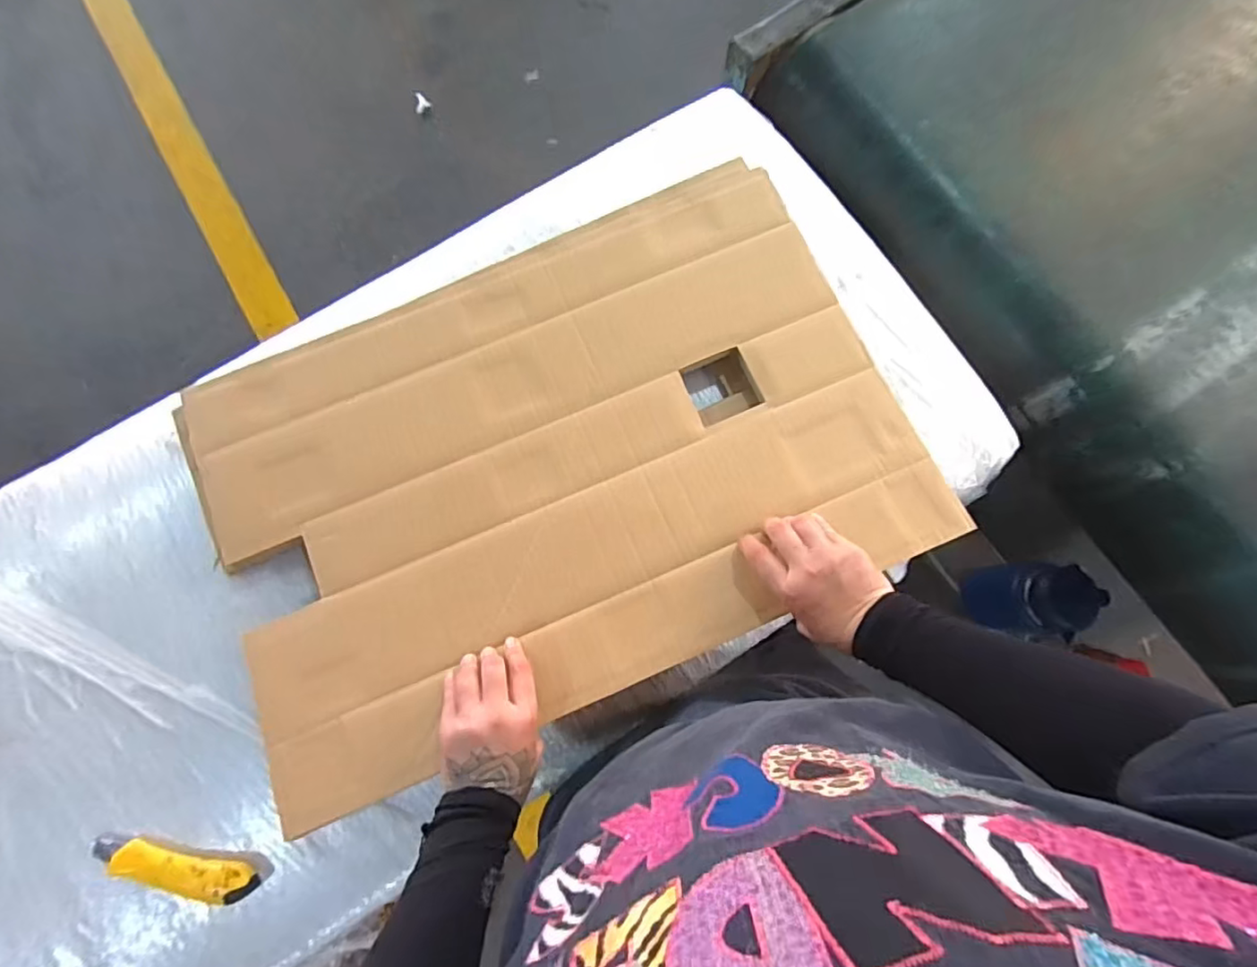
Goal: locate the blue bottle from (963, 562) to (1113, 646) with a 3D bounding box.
[{"bbox_3d":[0.750,0.221,1.122,0.097,0.298,0.131,4,81,0],"label":"blue bottle"}]

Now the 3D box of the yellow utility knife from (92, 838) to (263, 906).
[{"bbox_3d":[-0.437,0.372,0.560,0.152,0.015,0.037,14,81,2],"label":"yellow utility knife"}]

